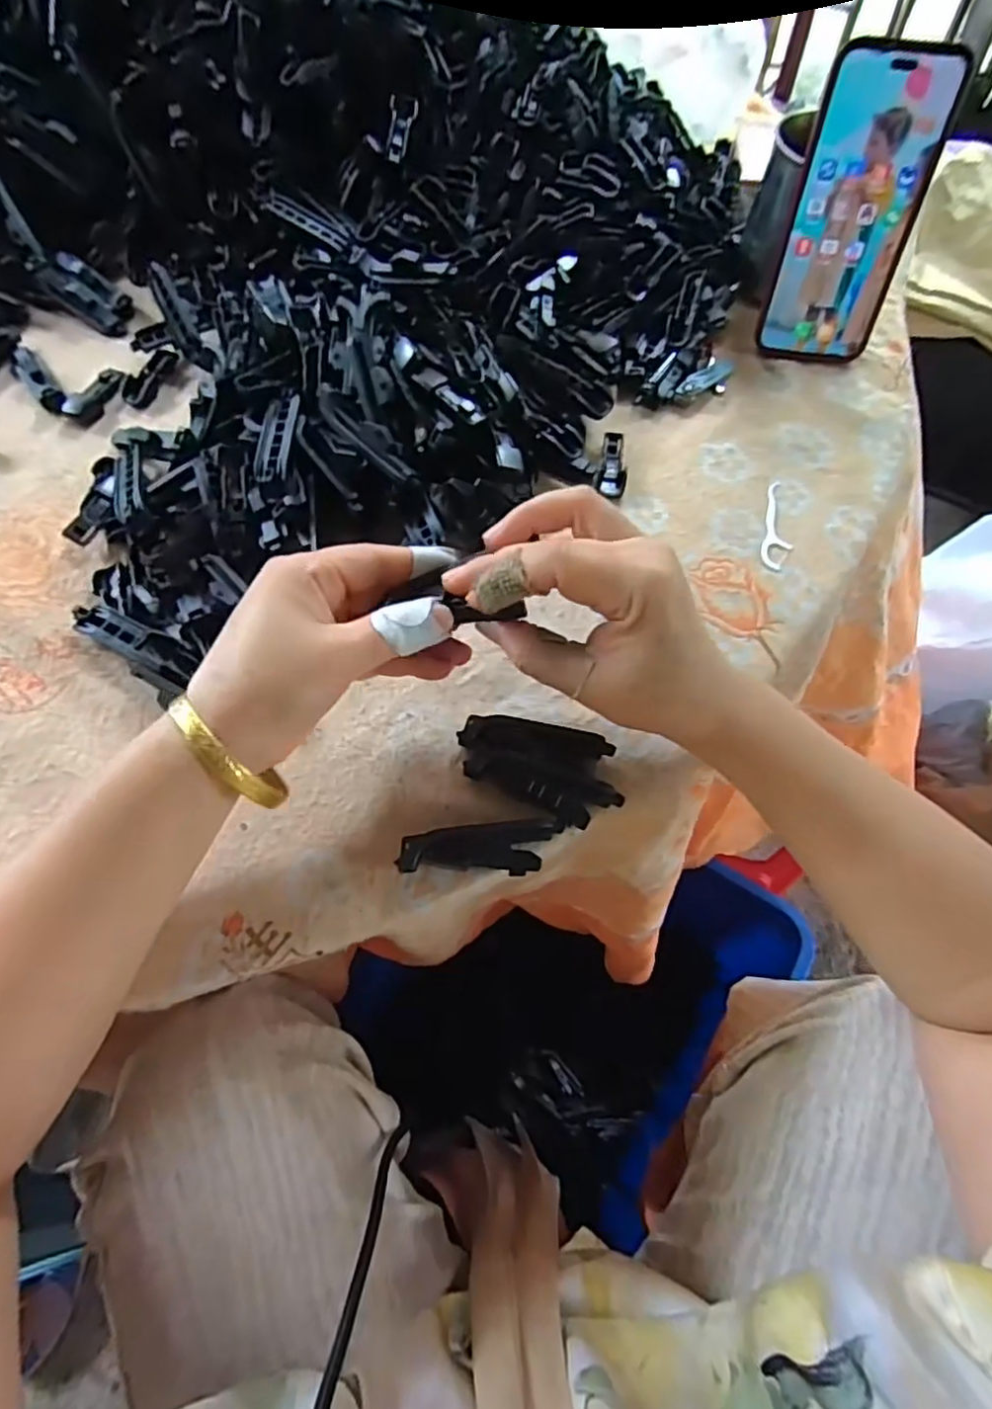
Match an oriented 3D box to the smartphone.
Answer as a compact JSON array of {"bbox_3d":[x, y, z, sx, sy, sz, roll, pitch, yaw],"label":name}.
[{"bbox_3d":[0.227,-0.310,0.411,0.075,0.159,0.008,10,38,5],"label":"smartphone"}]

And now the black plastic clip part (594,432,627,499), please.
[{"bbox_3d":[0.074,-0.151,0.406,0.018,0.008,0.047,10,65,5],"label":"black plastic clip part"}]

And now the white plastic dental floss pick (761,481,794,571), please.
[{"bbox_3d":[0.172,-0.110,0.390,0.017,0.004,0.072,15,65,8],"label":"white plastic dental floss pick"}]

